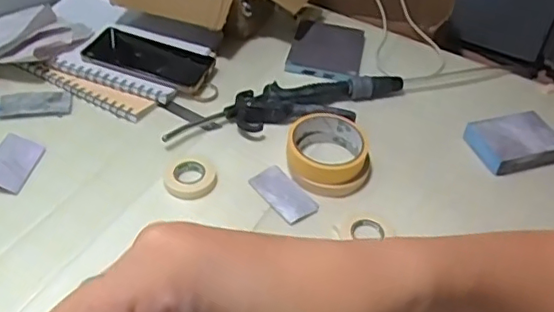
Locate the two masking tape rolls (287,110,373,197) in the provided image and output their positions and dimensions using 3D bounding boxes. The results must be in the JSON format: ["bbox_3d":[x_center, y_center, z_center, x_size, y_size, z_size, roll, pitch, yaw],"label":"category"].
[{"bbox_3d":[0.058,-0.005,0.634,0.092,0.039,0.092,3,44,-3],"label":"two masking tape rolls"}]

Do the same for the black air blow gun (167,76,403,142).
[{"bbox_3d":[0.014,-0.067,0.706,0.298,0.028,0.064,-11,47,-18],"label":"black air blow gun"}]

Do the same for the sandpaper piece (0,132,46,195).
[{"bbox_3d":[-0.281,0.005,0.612,0.040,0.017,0.069,10,44,4],"label":"sandpaper piece"}]

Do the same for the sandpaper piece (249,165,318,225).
[{"bbox_3d":[0.007,0.042,0.619,0.040,0.010,0.075,-26,53,-29],"label":"sandpaper piece"}]

